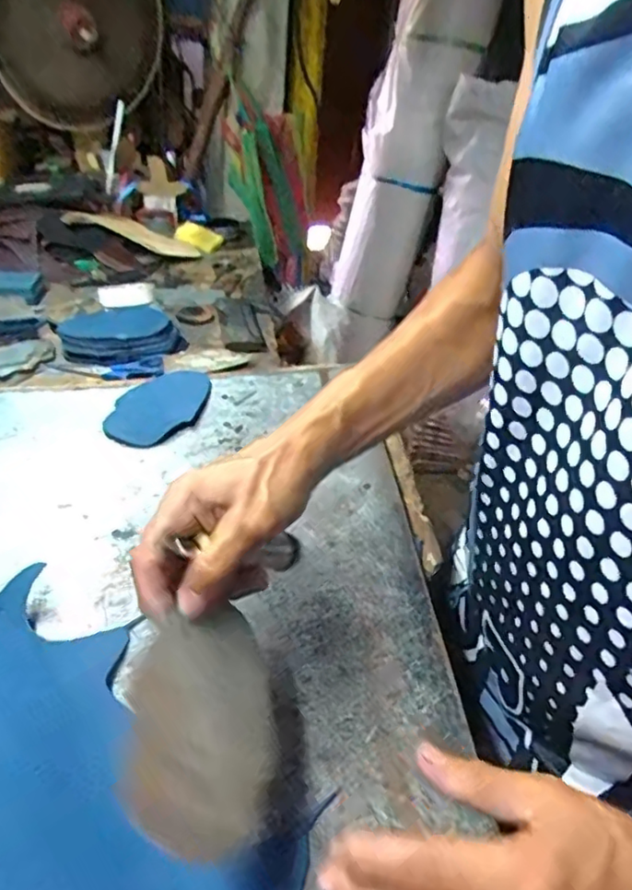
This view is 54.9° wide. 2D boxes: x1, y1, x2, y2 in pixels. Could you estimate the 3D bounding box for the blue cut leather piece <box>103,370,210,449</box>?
[{"bbox_3d":[-0.170,-0.046,0.676,0.089,0.010,0.148,10,39,10],"label":"blue cut leather piece"}]

